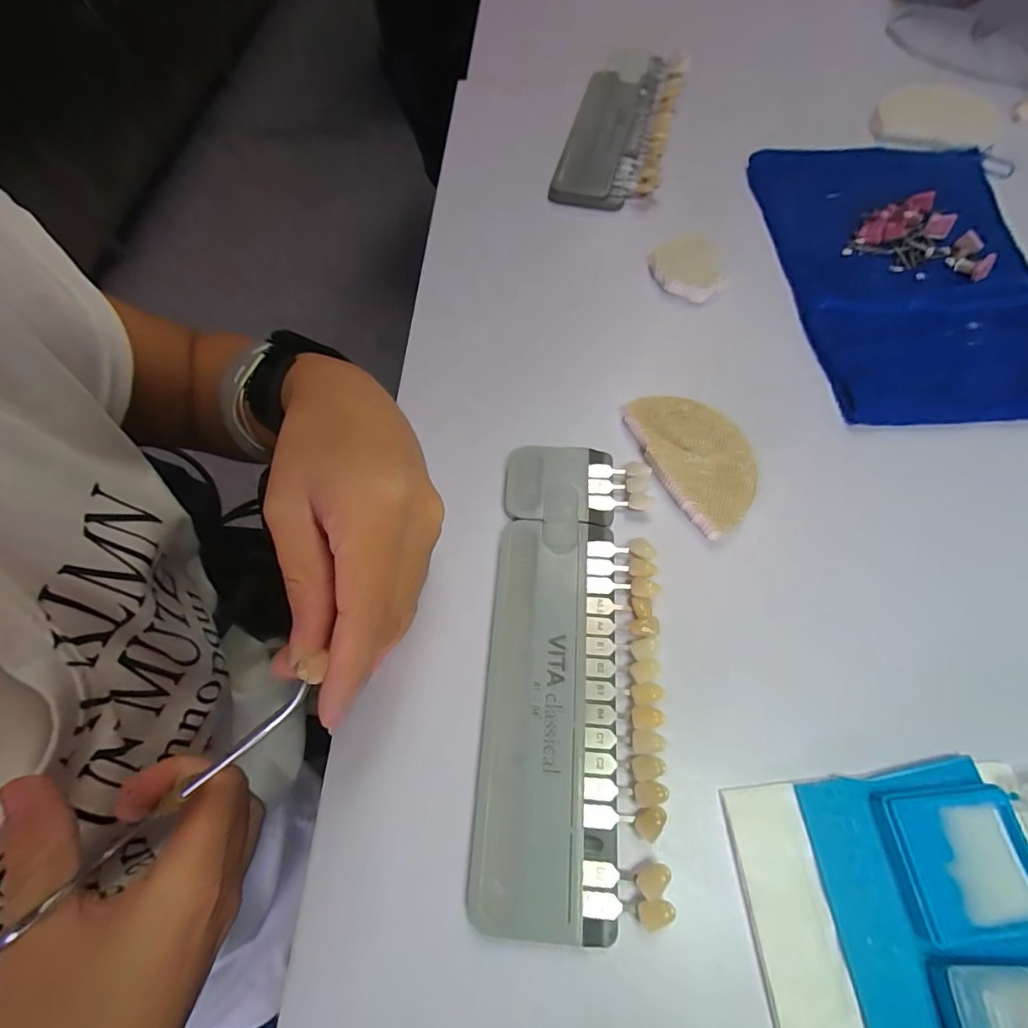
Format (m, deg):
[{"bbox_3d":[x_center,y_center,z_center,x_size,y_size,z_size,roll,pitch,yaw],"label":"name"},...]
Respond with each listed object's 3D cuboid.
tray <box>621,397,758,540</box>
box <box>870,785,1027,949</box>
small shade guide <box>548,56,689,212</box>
[{"bbox_3d":[0.087,-0.029,0.239,0.043,0.008,0.074,-26,66,-10],"label":"tray"},{"bbox_3d":[0.147,0.114,0.167,0.044,0.010,0.041,-6,64,-1],"label":"box"},{"bbox_3d":[0.076,-0.276,0.364,0.068,0.013,0.168,13,66,8],"label":"small shade guide"}]

